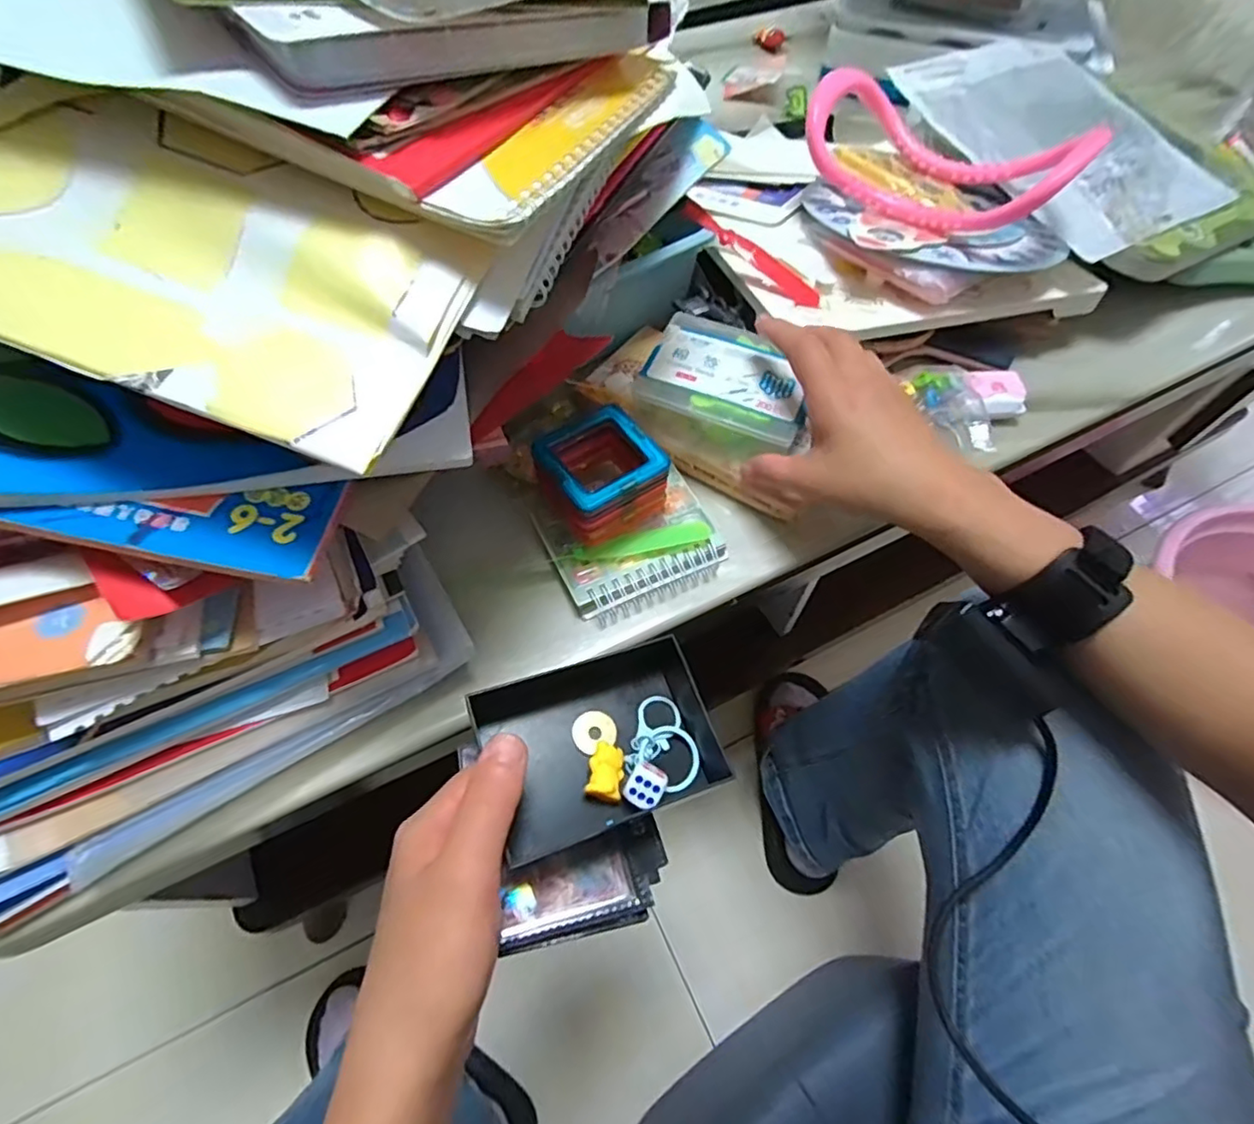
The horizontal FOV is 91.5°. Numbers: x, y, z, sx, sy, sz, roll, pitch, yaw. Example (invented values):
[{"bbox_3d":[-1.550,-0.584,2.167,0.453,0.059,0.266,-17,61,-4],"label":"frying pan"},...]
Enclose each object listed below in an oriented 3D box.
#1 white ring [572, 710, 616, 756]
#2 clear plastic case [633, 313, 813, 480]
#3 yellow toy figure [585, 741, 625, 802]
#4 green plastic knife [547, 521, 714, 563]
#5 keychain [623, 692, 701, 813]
[{"bbox_3d":[-0.016,0.081,0.295,0.021,0.006,0.018,-29,65,-17],"label":"white ring"},{"bbox_3d":[0.068,-0.113,0.422,0.114,0.055,0.081,26,63,12],"label":"clear plastic case"},{"bbox_3d":[-0.009,0.097,0.280,0.016,0.013,0.025,5,60,1],"label":"yellow toy figure"},{"bbox_3d":[0.004,-0.012,0.395,0.102,0.008,0.019,-11,61,-8],"label":"green plastic knife"},{"bbox_3d":[0.018,0.089,0.287,0.034,0.019,0.054,15,61,7],"label":"keychain"}]

